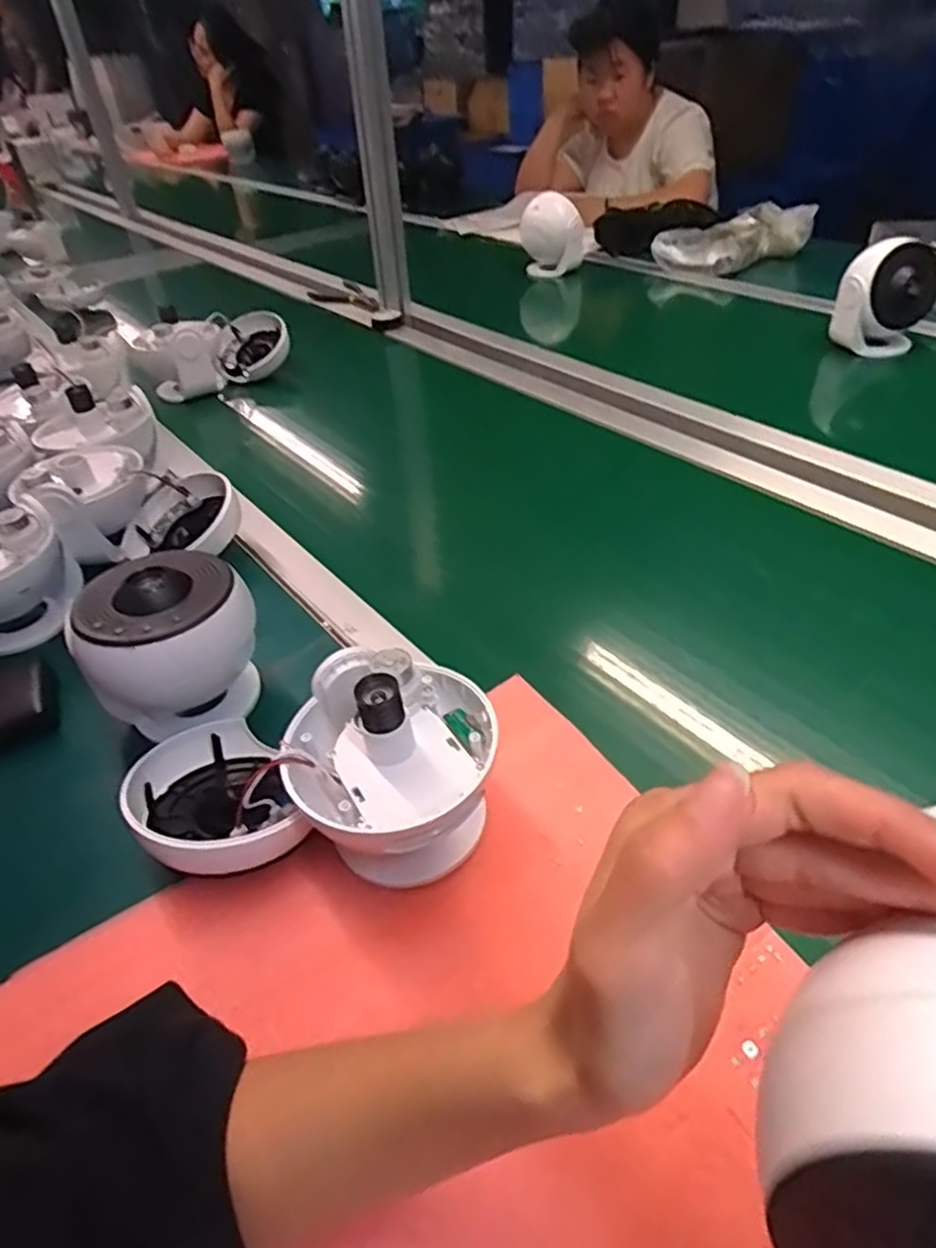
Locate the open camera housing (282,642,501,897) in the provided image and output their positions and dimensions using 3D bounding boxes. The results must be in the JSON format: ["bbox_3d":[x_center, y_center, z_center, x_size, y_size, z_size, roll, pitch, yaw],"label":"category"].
[{"bbox_3d":[-0.042,0.081,0.395,0.111,0.108,0.110,-4,40,0],"label":"open camera housing"}]

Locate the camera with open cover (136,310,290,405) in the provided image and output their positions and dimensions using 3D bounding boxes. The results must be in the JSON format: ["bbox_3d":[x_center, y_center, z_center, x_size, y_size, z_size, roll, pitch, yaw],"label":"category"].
[{"bbox_3d":[-0.359,-0.399,1.010,0.198,0.089,0.103,-14,41,-11],"label":"camera with open cover"}]

